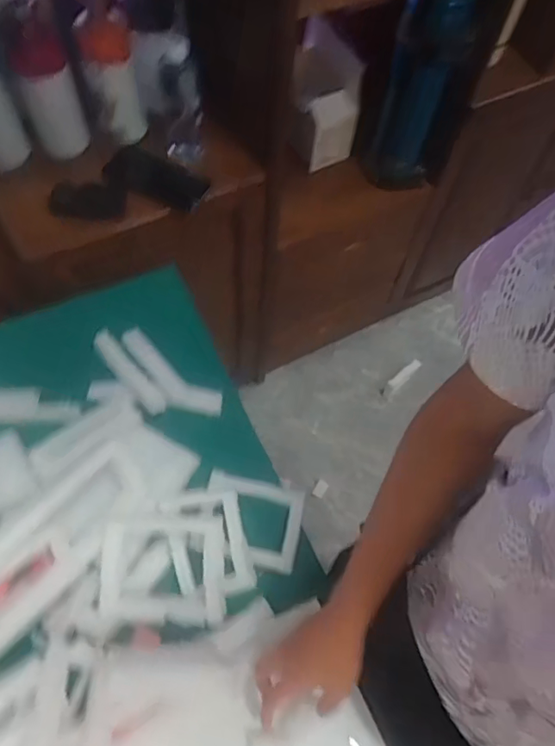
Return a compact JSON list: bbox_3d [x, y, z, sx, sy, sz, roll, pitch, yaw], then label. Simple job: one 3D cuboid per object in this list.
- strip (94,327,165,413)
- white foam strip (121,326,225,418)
[{"bbox_3d":[-0.204,-0.005,0.739,0.030,0.015,0.150,-37,72,-19],"label":"strip"},{"bbox_3d":[-0.153,0.003,0.751,0.174,0.030,0.060,33,67,12],"label":"white foam strip"}]

